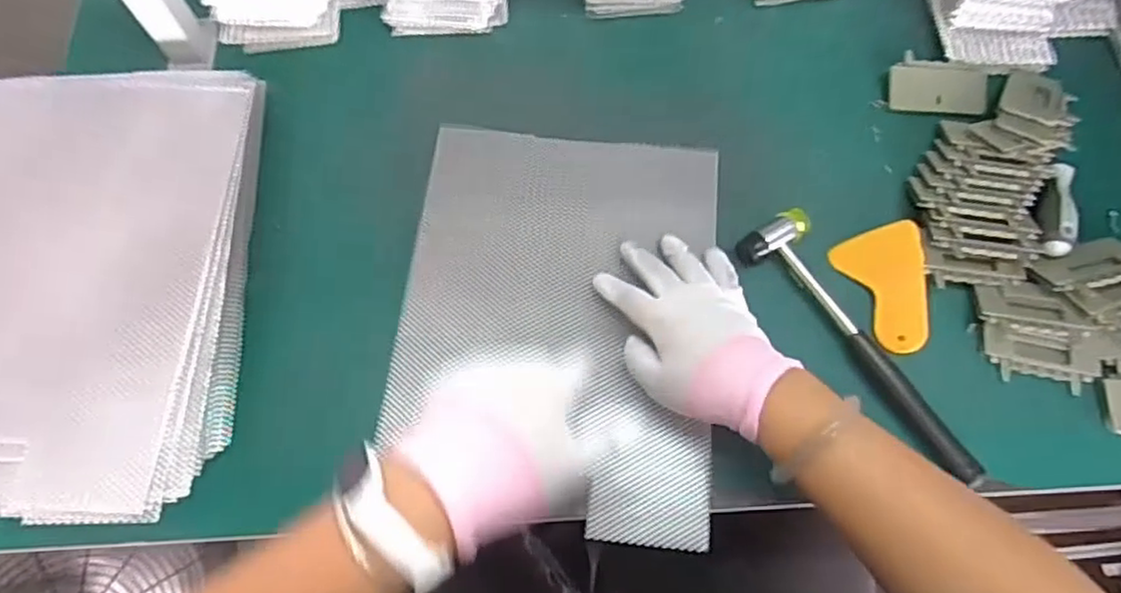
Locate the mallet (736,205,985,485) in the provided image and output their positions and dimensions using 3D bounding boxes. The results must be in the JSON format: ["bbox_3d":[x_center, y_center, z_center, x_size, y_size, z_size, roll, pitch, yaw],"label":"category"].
[{"bbox_3d":[0.242,0.033,0.528,0.060,0.031,0.239,-36,73,-13],"label":"mallet"}]

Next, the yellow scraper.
[{"bbox_3d":[0.273,-0.008,0.546,0.067,0.011,0.102,-24,69,16],"label":"yellow scraper"}]

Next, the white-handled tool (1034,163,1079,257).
[{"bbox_3d":[0.412,-0.074,0.557,0.023,0.019,0.086,15,70,6],"label":"white-handled tool"}]

